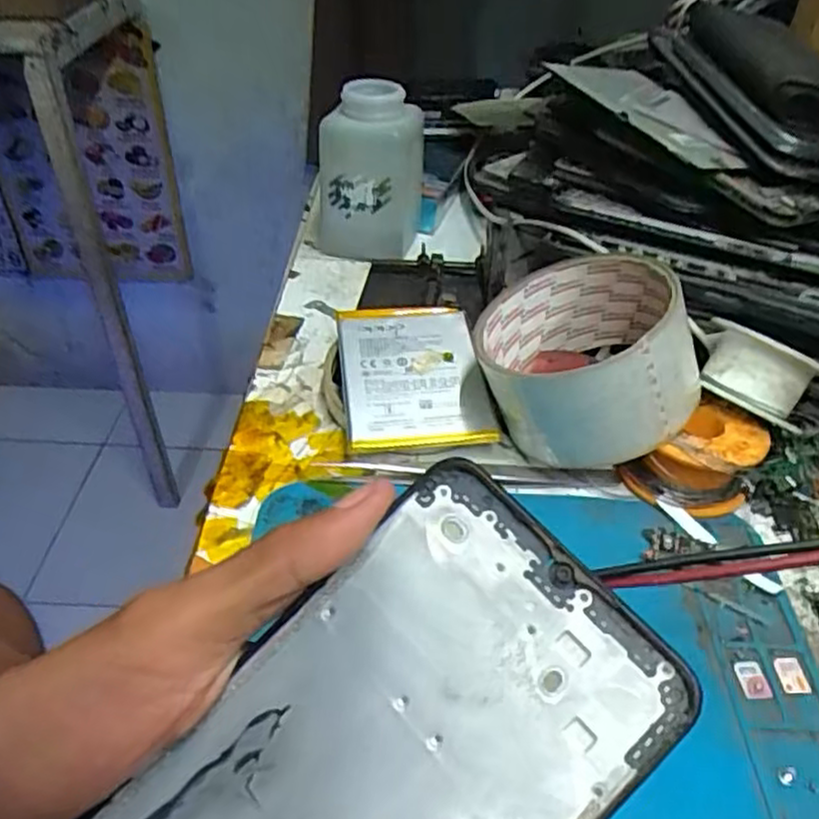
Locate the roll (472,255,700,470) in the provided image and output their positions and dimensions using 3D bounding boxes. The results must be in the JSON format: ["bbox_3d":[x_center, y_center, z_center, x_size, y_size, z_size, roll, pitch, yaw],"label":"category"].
[{"bbox_3d":[0.074,-0.021,0.297,0.083,0.053,0.083,-16,34,11],"label":"roll"}]

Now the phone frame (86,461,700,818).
[{"bbox_3d":[-0.021,0.089,0.144,0.158,0.004,0.071,-45,70,-3],"label":"phone frame"}]

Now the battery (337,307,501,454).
[{"bbox_3d":[0.002,-0.016,0.323,0.063,0.008,0.085,-5,52,-6],"label":"battery"}]

